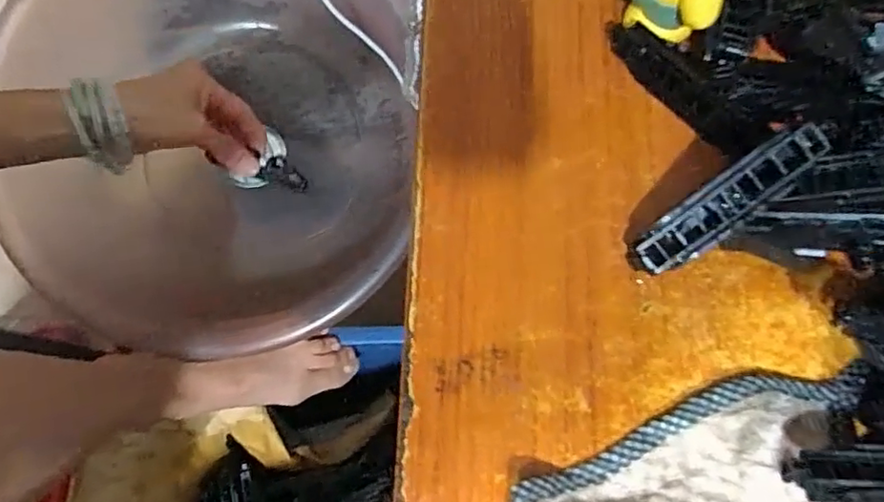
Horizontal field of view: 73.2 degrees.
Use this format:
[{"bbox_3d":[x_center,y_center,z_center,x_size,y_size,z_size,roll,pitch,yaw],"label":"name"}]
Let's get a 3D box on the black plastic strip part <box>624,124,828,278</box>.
[{"bbox_3d":[0.106,-0.017,0.222,0.078,0.011,0.018,-38,75,11],"label":"black plastic strip part"}]

